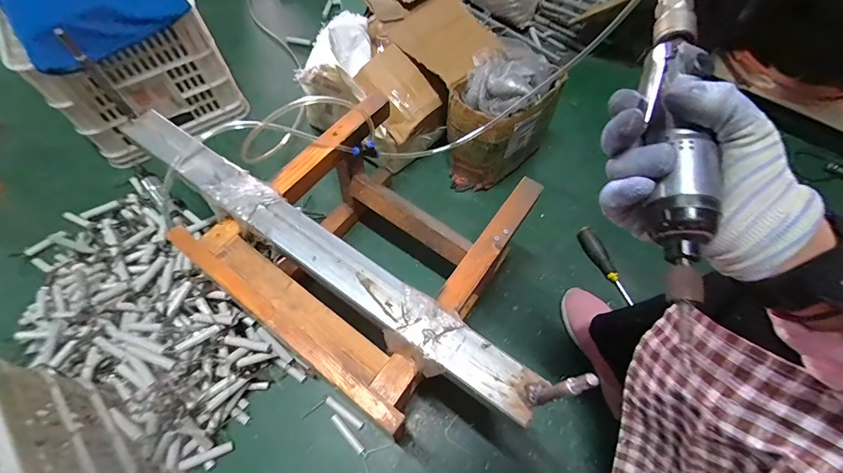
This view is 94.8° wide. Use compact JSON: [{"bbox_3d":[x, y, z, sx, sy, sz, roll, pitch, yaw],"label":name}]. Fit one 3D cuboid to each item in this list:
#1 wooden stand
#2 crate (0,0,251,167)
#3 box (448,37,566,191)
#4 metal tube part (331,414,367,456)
[{"bbox_3d":[-0.076,0.032,0.658,0.359,0.292,0.397,30,66,13],"label":"wooden stand"},{"bbox_3d":[-0.688,-0.449,0.894,0.340,0.292,0.444,-32,68,-16],"label":"crate"},{"bbox_3d":[0.166,-0.254,0.837,0.175,0.243,0.235,31,66,14],"label":"box"},{"bbox_3d":[-0.124,0.338,0.658,0.013,0.008,0.083,-40,70,-19],"label":"metal tube part"}]

